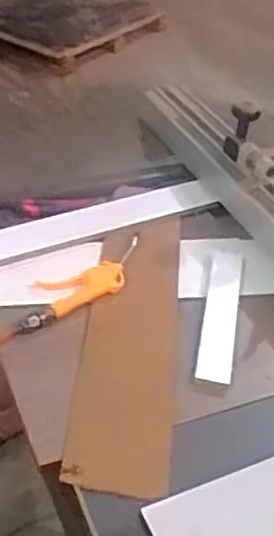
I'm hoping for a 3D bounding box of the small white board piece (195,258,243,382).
[{"bbox_3d":[0.125,0.062,0.988,0.051,0.009,0.290,9,39,5],"label":"small white board piece"}]

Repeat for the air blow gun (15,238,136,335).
[{"bbox_3d":[-0.081,0.021,0.997,0.264,0.023,0.085,-27,48,-33],"label":"air blow gun"}]

